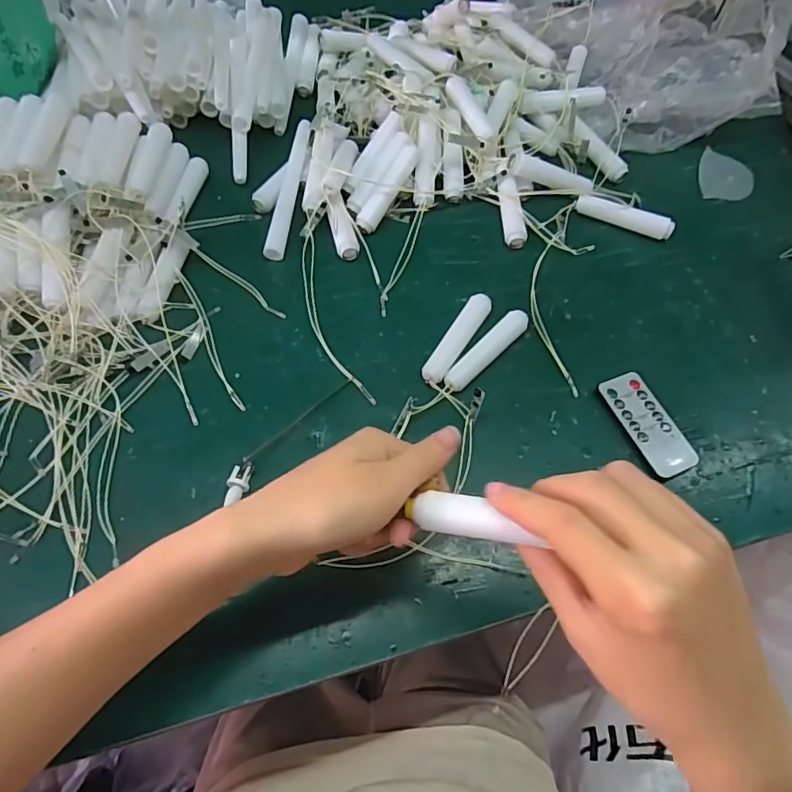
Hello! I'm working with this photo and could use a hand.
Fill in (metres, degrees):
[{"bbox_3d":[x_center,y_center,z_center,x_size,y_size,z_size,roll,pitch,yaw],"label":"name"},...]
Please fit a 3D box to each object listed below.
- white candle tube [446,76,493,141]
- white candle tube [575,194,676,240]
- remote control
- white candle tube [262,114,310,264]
[{"bbox_3d":[0.071,-0.273,0.500,0.019,0.012,0.081,-19,65,-13],"label":"white candle tube"},{"bbox_3d":[0.215,-0.170,0.493,0.089,0.020,0.015,22,63,8],"label":"white candle tube"},{"bbox_3d":[0.189,0.019,0.393,0.039,0.009,0.082,-20,65,-14],"label":"remote control"},{"bbox_3d":[-0.098,-0.190,0.477,0.017,0.020,0.147,7,65,0],"label":"white candle tube"}]

